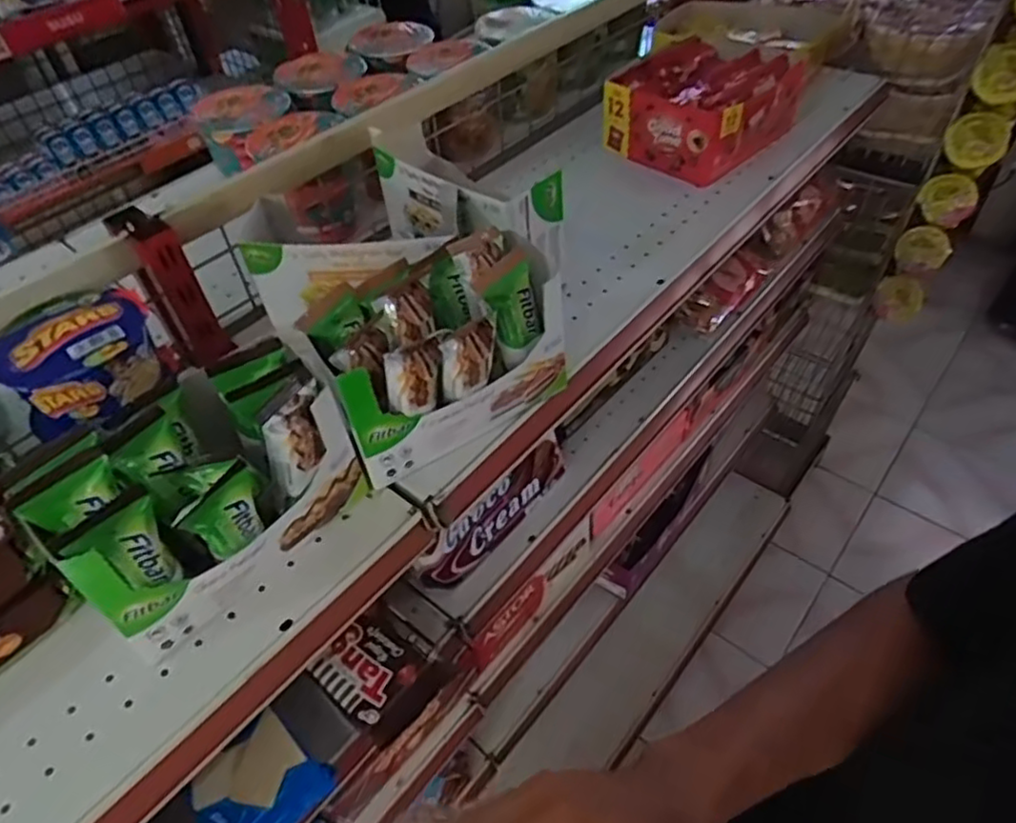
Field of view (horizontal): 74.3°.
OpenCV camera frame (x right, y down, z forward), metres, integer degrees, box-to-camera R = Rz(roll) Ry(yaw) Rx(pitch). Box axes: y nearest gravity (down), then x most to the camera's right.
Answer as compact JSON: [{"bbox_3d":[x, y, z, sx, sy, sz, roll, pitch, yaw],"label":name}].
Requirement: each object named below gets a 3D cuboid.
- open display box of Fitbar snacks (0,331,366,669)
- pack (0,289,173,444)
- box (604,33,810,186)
[{"bbox_3d":[-0.185,0.058,0.437,0.086,0.134,0.174,28,55,27],"label":"open display box of Fitbar snacks"},{"bbox_3d":[-0.319,-0.037,0.502,0.096,0.056,0.101,32,57,30],"label":"pack"},{"bbox_3d":[0.239,-0.372,0.806,0.168,0.089,0.196,33,58,30],"label":"box"}]

